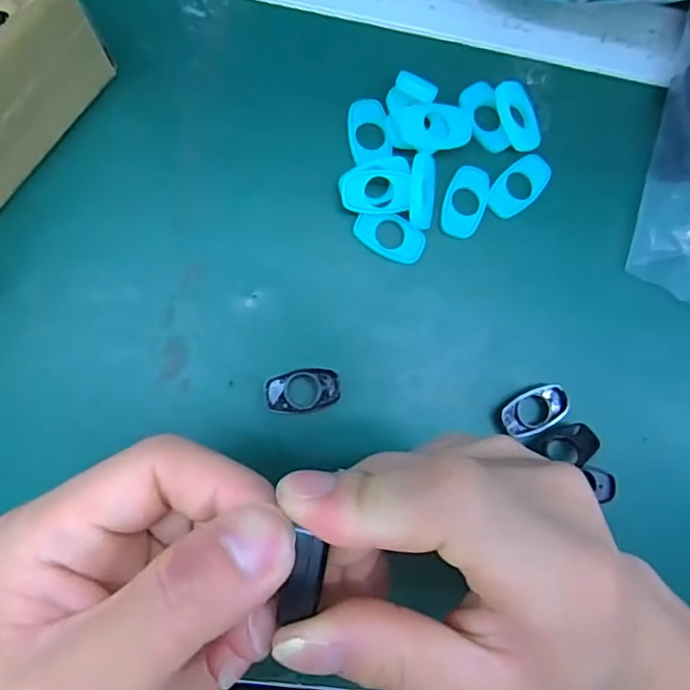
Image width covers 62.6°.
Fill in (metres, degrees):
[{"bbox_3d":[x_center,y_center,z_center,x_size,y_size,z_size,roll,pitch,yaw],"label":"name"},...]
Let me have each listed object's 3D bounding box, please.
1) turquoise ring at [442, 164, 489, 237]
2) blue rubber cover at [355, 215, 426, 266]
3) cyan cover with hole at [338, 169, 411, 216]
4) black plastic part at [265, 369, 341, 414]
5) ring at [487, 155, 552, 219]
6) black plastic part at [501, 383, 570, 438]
[{"bbox_3d":[0.055,-0.065,0.257,0.019,0.004,0.032,13,85,-7],"label":"turquoise ring"},{"bbox_3d":[0.020,-0.049,0.253,0.032,0.005,0.018,27,84,-6],"label":"blue rubber cover"},{"bbox_3d":[0.013,-0.067,0.247,0.030,0.004,0.019,2,95,-4],"label":"cyan cover with hole"},{"bbox_3d":[-0.018,0.020,0.246,0.031,0.009,0.018,-7,88,-8],"label":"black plastic part"},{"bbox_3d":[0.080,-0.073,0.262,0.020,0.005,0.034,42,82,-4],"label":"ring"},{"bbox_3d":[0.086,0.029,0.255,0.031,0.006,0.019,-21,90,-9],"label":"black plastic part"}]

